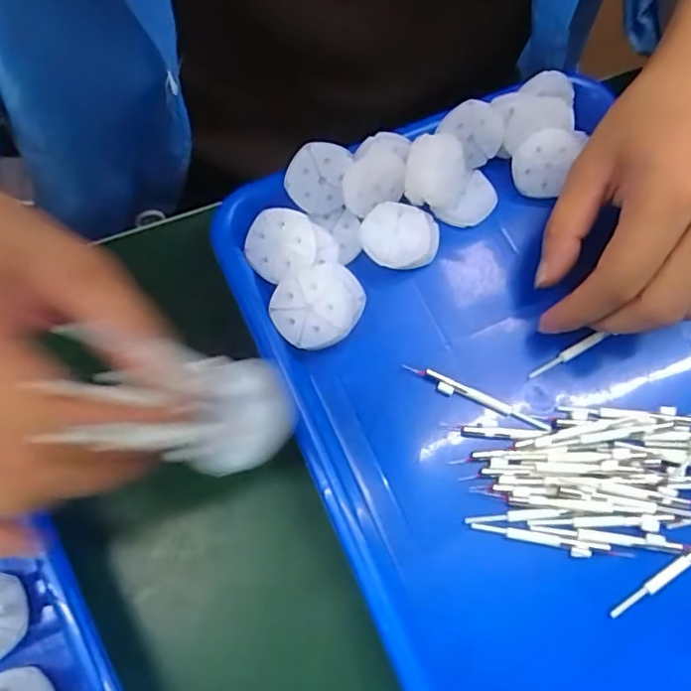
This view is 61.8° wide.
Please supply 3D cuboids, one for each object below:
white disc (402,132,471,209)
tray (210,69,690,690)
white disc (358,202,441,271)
[{"bbox_3d":[0.050,-0.094,0.313,0.034,0.018,0.037,0,70,-1],"label":"white disc"},{"bbox_3d":[0.105,0.019,0.284,0.256,0.035,0.319,-22,71,-10],"label":"tray"},{"bbox_3d":[0.029,-0.060,0.315,0.042,0.008,0.036,14,71,4],"label":"white disc"}]

